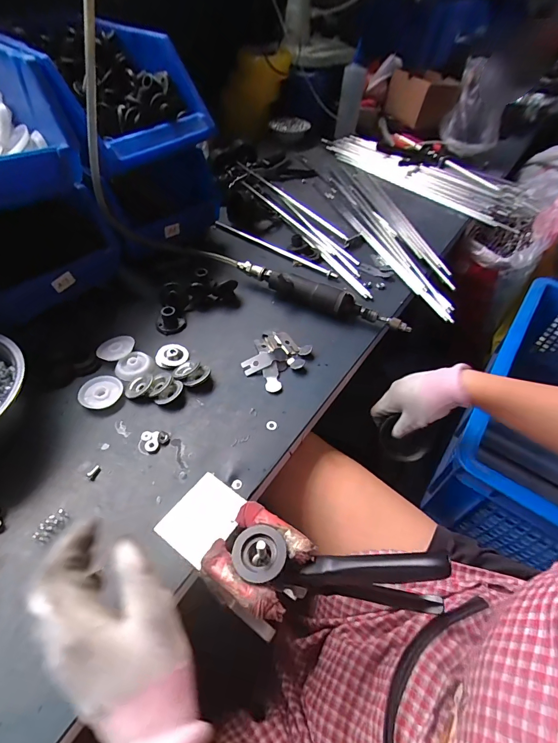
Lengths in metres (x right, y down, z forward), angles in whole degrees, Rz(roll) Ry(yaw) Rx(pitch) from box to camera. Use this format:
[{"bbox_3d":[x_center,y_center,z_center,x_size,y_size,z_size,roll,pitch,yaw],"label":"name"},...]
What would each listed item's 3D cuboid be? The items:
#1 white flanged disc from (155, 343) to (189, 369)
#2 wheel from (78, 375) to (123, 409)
[{"bbox_3d":[-0.147,-0.022,0.502,0.043,0.008,0.040,1,49,-1],"label":"white flanged disc"},{"bbox_3d":[-0.222,0.025,0.458,0.046,0.007,0.051,30,54,22],"label":"wheel"}]

